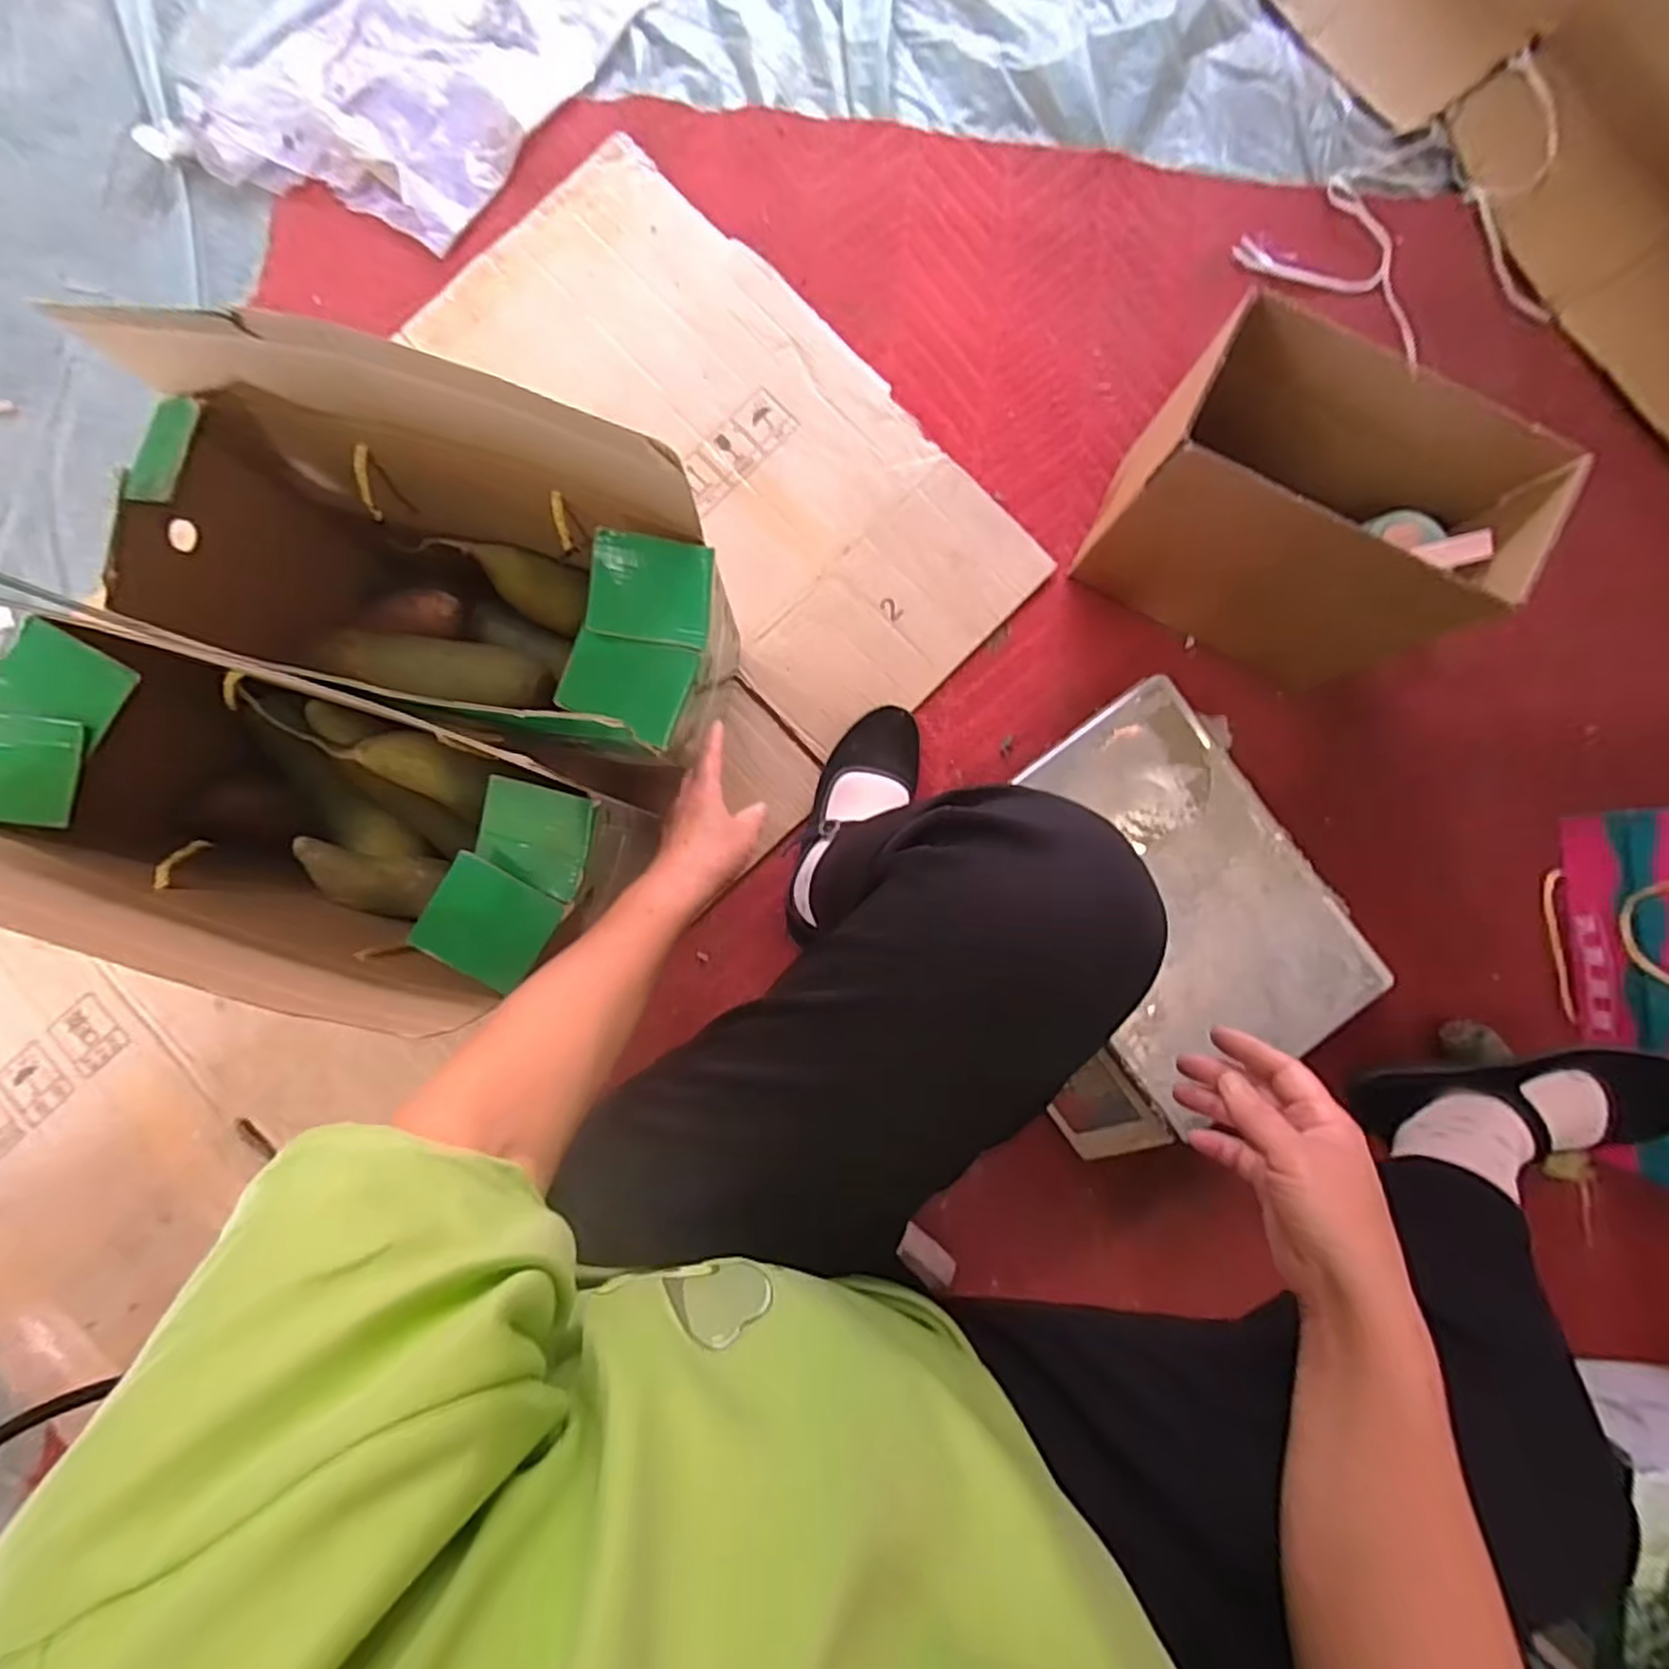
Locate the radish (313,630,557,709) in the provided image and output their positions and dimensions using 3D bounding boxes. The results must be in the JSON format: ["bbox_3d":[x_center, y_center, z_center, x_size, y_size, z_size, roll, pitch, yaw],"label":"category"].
[{"bbox_3d":[-0.282,-0.117,0.554,0.167,0.062,0.060,10,86,0],"label":"radish"}]

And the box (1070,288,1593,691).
[{"bbox_3d":[0.384,-0.253,0.614,0.272,0.200,0.145,25,87,1],"label":"box"}]

